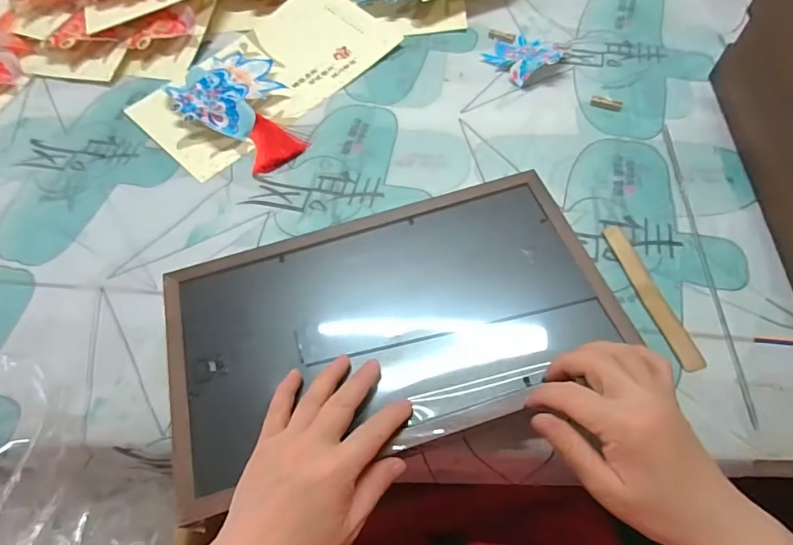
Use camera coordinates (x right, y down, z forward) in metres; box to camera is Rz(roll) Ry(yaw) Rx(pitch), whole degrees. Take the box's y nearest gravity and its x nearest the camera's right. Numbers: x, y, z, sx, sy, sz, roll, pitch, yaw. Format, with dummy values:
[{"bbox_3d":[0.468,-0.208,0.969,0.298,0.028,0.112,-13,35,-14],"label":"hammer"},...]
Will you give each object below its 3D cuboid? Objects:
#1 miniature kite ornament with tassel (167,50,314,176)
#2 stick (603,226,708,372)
[{"bbox_3d":[-0.187,-0.190,0.542,0.120,0.022,0.188,-27,62,-12],"label":"miniature kite ornament with tassel"},{"bbox_3d":[0.225,0.017,0.410,0.021,0.007,0.146,-14,60,-5],"label":"stick"}]

